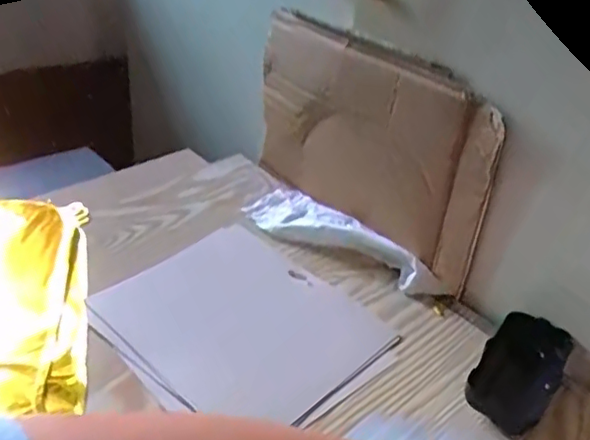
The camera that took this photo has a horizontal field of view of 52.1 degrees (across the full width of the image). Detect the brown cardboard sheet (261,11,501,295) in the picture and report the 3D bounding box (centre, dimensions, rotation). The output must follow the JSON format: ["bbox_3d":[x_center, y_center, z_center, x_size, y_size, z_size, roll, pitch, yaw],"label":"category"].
[{"bbox_3d":[0.061,-0.076,0.573,0.038,0.174,0.283,-14,38,-29],"label":"brown cardboard sheet"}]

